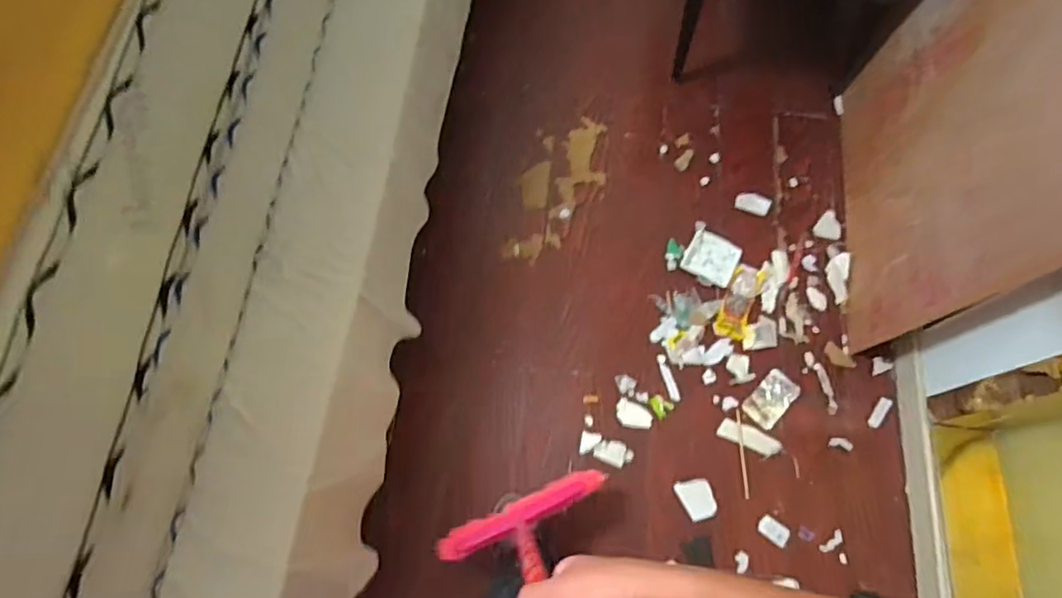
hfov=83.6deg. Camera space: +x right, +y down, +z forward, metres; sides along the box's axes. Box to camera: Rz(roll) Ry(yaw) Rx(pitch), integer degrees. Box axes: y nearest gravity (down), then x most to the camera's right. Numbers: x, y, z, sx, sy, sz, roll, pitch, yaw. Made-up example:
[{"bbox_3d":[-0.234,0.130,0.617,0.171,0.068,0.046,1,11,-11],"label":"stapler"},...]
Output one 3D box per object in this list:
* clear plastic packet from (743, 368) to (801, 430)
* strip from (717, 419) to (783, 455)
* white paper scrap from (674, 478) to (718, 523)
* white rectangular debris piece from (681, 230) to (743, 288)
[{"bbox_3d":[0.574,0.237,1.418,0.083,0.010,0.143,41,75,14],"label":"clear plastic packet"},{"bbox_3d":[0.512,0.323,1.389,0.143,0.007,0.049,22,71,9],"label":"strip"},{"bbox_3d":[0.375,0.451,1.338,0.073,0.008,0.087,-17,69,-2],"label":"white paper scrap"},{"bbox_3d":[0.468,-0.109,1.533,0.128,0.020,0.139,27,72,10],"label":"white rectangular debris piece"}]

